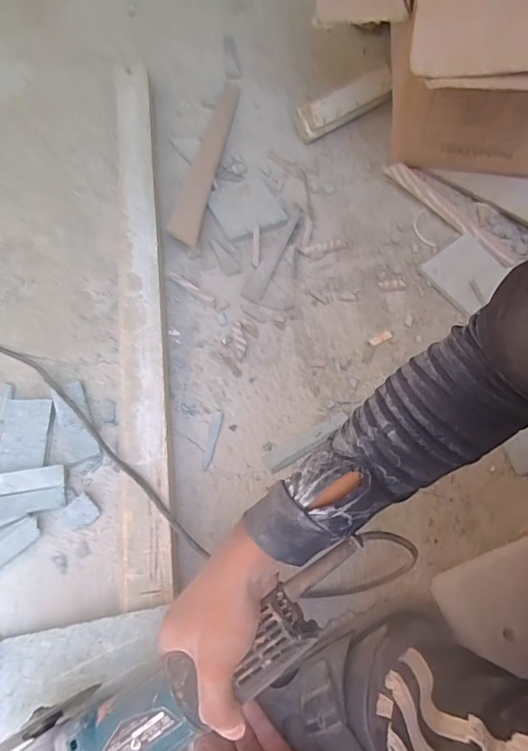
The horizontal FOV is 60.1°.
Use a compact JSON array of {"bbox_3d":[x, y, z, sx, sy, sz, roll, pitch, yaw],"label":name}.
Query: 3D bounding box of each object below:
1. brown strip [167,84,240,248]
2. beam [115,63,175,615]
[{"bbox_3d":[-0.087,-0.345,0.713,0.045,0.012,0.353,10,66,3],"label":"brown strip"},{"bbox_3d":[-0.167,-0.137,0.618,0.067,0.044,0.818,-7,66,-5],"label":"beam"}]

